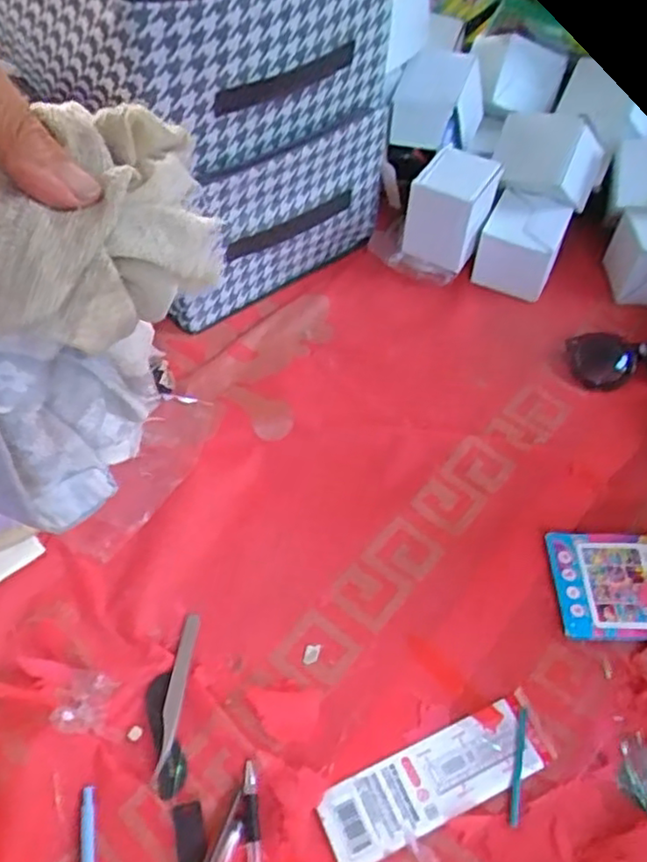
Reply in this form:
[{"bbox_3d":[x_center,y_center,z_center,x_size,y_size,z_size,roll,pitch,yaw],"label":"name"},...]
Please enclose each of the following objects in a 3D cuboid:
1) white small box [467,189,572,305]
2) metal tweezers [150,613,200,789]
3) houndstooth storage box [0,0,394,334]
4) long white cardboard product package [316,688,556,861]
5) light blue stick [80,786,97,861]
[{"bbox_3d":[0.222,-0.207,0.789,0.080,0.080,0.091,22,54,14],"label":"white small box"},{"bbox_3d":[-0.109,0.193,0.509,0.014,0.005,0.118,5,52,2],"label":"metal tweezers"},{"bbox_3d":[-0.163,-0.393,0.730,0.300,0.374,0.406,-37,61,-27],"label":"houndstooth storage box"},{"bbox_3d":[0.080,0.242,0.482,0.169,0.004,0.051,-19,55,-17],"label":"long white cardboard product package"},{"bbox_3d":[-0.153,0.273,0.448,0.010,0.006,0.074,-7,52,-8],"label":"light blue stick"}]

